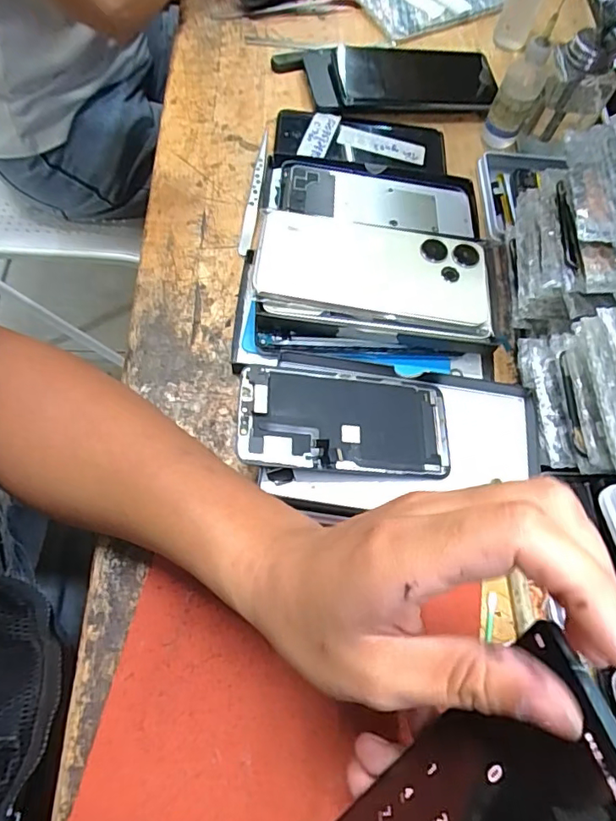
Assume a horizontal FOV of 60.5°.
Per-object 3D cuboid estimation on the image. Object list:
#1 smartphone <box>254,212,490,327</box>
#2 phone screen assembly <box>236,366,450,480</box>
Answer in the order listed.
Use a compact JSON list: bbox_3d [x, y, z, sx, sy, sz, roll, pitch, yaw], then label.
[{"bbox_3d":[0.050,-0.108,0.393,0.169,0.009,0.084,8,71,-5],"label":"smartphone"},{"bbox_3d":[0.025,0.007,0.340,0.136,0.008,0.068,7,67,-11],"label":"phone screen assembly"}]

